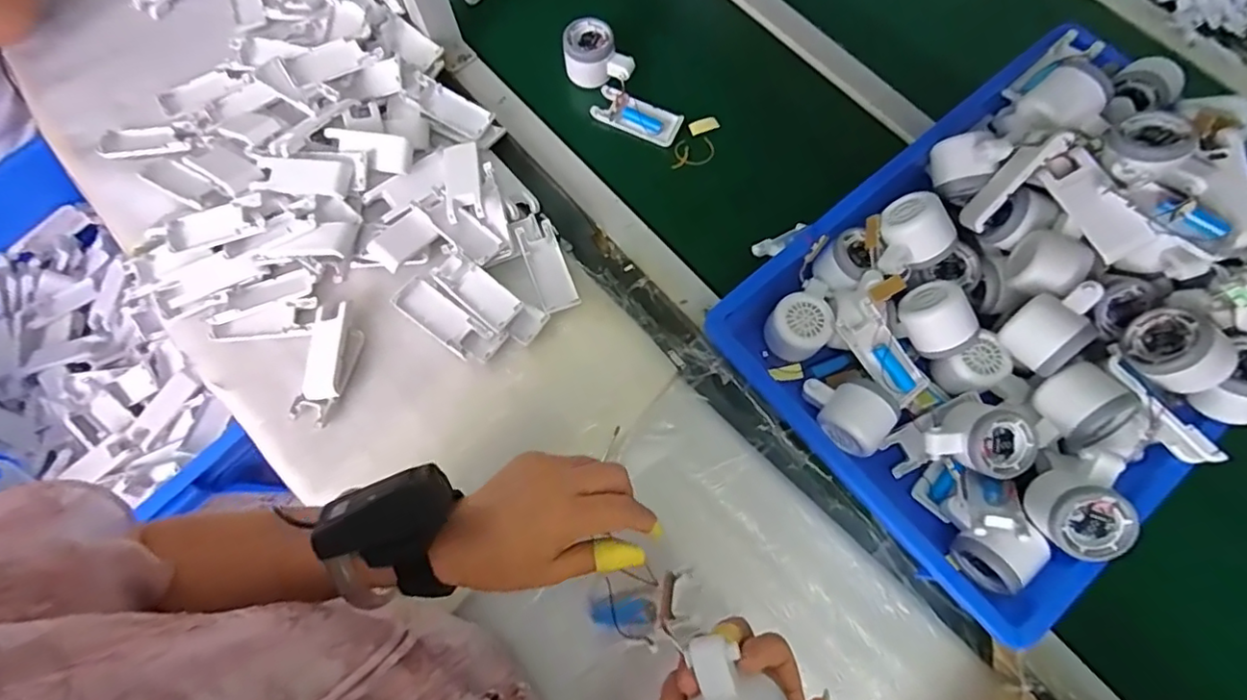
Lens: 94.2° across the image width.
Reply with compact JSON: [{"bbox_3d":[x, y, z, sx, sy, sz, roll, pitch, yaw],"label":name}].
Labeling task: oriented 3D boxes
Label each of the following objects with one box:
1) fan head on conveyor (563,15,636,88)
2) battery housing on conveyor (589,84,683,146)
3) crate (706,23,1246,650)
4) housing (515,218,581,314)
[{"bbox_3d":[-0.029,-0.351,0.684,0.081,0.040,0.064,-1,73,-1],"label":"fan head on conveyor"},{"bbox_3d":[0.016,-0.276,0.682,0.104,0.024,0.040,25,74,8],"label":"battery housing on conveyor"},{"bbox_3d":[0.392,-0.060,0.531,0.519,0.138,0.368,-38,77,-11],"label":"crate"},{"bbox_3d":[-0.079,-0.086,0.608,0.039,0.013,0.101,-20,74,-7],"label":"housing"}]

